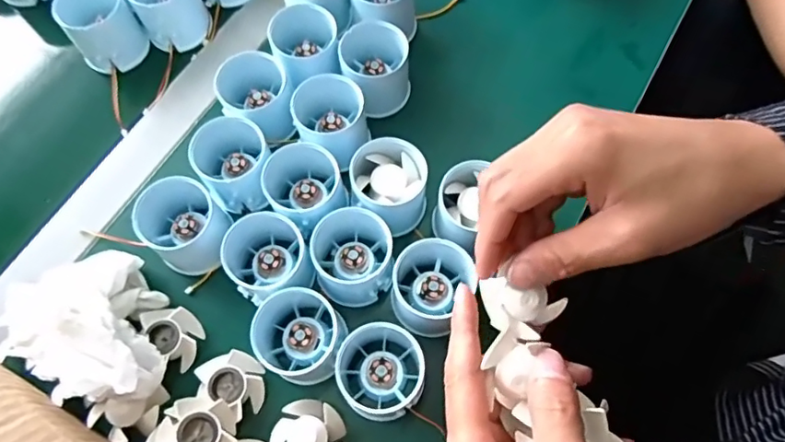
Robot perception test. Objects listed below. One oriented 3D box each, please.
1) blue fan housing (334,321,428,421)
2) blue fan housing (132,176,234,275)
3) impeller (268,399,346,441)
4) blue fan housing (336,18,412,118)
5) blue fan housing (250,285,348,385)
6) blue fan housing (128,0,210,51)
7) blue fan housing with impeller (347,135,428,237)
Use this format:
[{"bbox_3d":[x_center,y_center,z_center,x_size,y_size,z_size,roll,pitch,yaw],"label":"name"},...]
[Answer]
[{"bbox_3d":[-0.008,0.094,0.346,0.057,0.033,0.060,9,68,5],"label":"blue fan housing"},{"bbox_3d":[-0.143,0.004,0.378,0.056,0.060,0.060,-33,71,-12],"label":"blue fan housing"},{"bbox_3d":[-0.052,0.135,0.337,0.042,0.019,0.042,23,70,10],"label":"impeller"},{"bbox_3d":[-0.013,-0.118,0.418,0.055,0.046,0.064,-6,68,-1],"label":"blue fan housing"},{"bbox_3d":[-0.062,0.073,0.356,0.061,0.037,0.057,0,68,1],"label":"blue fan housing"},{"bbox_3d":[-0.183,-0.180,0.445,0.053,0.049,0.059,-15,68,-5],"label":"blue fan housing"},{"bbox_3d":[-0.003,-0.024,0.382,0.052,0.047,0.052,0,68,1],"label":"blue fan housing with impeller"}]

